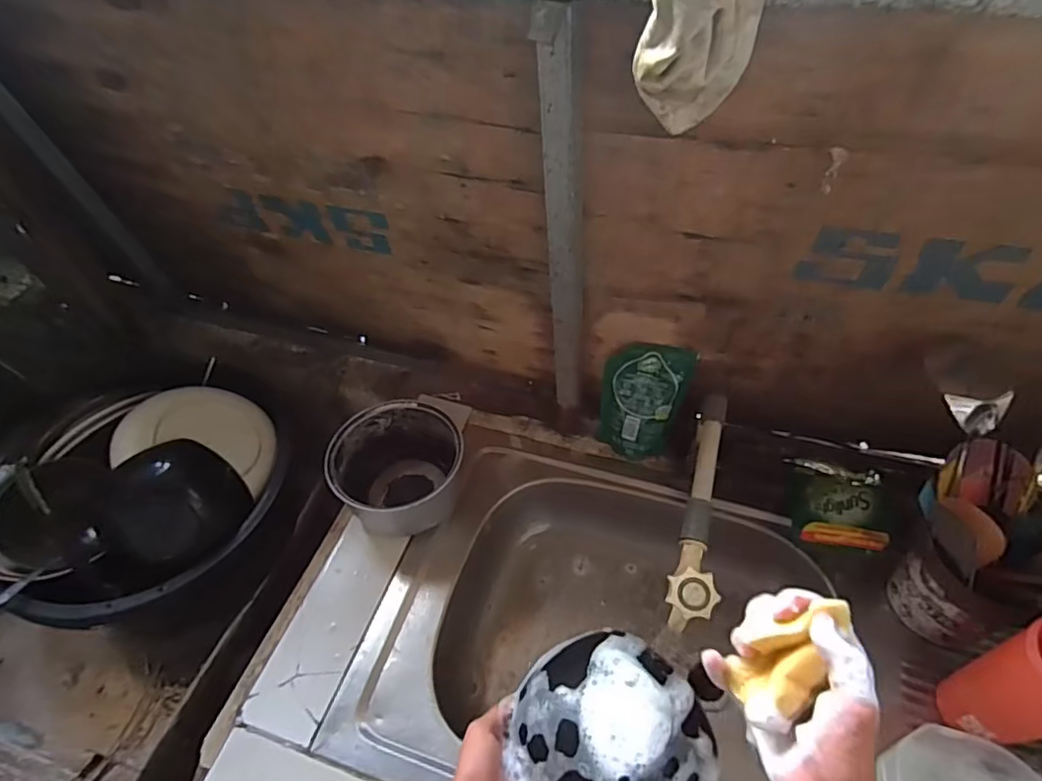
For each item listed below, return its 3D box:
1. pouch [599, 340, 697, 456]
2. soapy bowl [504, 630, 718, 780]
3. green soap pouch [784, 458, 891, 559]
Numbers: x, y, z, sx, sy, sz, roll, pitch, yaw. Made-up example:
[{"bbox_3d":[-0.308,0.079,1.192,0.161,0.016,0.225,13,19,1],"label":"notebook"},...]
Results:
[{"bbox_3d":[0.173,0.008,0.827,0.114,0.188,0.055,16,29,13],"label":"pouch"},{"bbox_3d":[0.079,0.301,0.499,0.163,0.066,0.174,-1,49,1],"label":"soapy bowl"},{"bbox_3d":[0.413,0.148,0.755,0.122,0.041,0.140,13,51,13],"label":"green soap pouch"}]

